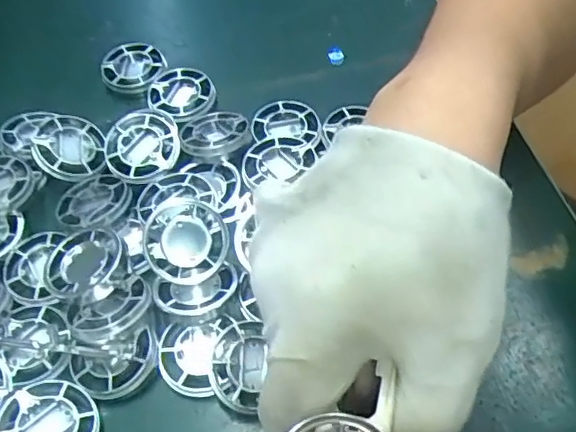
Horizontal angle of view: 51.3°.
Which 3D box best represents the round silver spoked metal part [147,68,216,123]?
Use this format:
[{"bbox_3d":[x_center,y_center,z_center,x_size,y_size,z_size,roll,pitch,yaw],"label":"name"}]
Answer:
[{"bbox_3d":[-0.062,-0.070,0.354,0.038,0.009,0.043,-19,58,-8],"label":"round silver spoked metal part"}]

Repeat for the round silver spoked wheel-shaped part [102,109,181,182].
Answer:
[{"bbox_3d":[-0.076,-0.038,0.321,0.043,0.010,0.043,-2,57,3],"label":"round silver spoked wheel-shaped part"}]

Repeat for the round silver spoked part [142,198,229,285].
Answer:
[{"bbox_3d":[-0.048,0.012,0.281,0.038,0.010,0.038,-1,75,2],"label":"round silver spoked part"}]

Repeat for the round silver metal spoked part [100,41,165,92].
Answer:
[{"bbox_3d":[-0.097,-0.094,0.373,0.039,0.006,0.039,-2,57,3],"label":"round silver metal spoked part"}]

